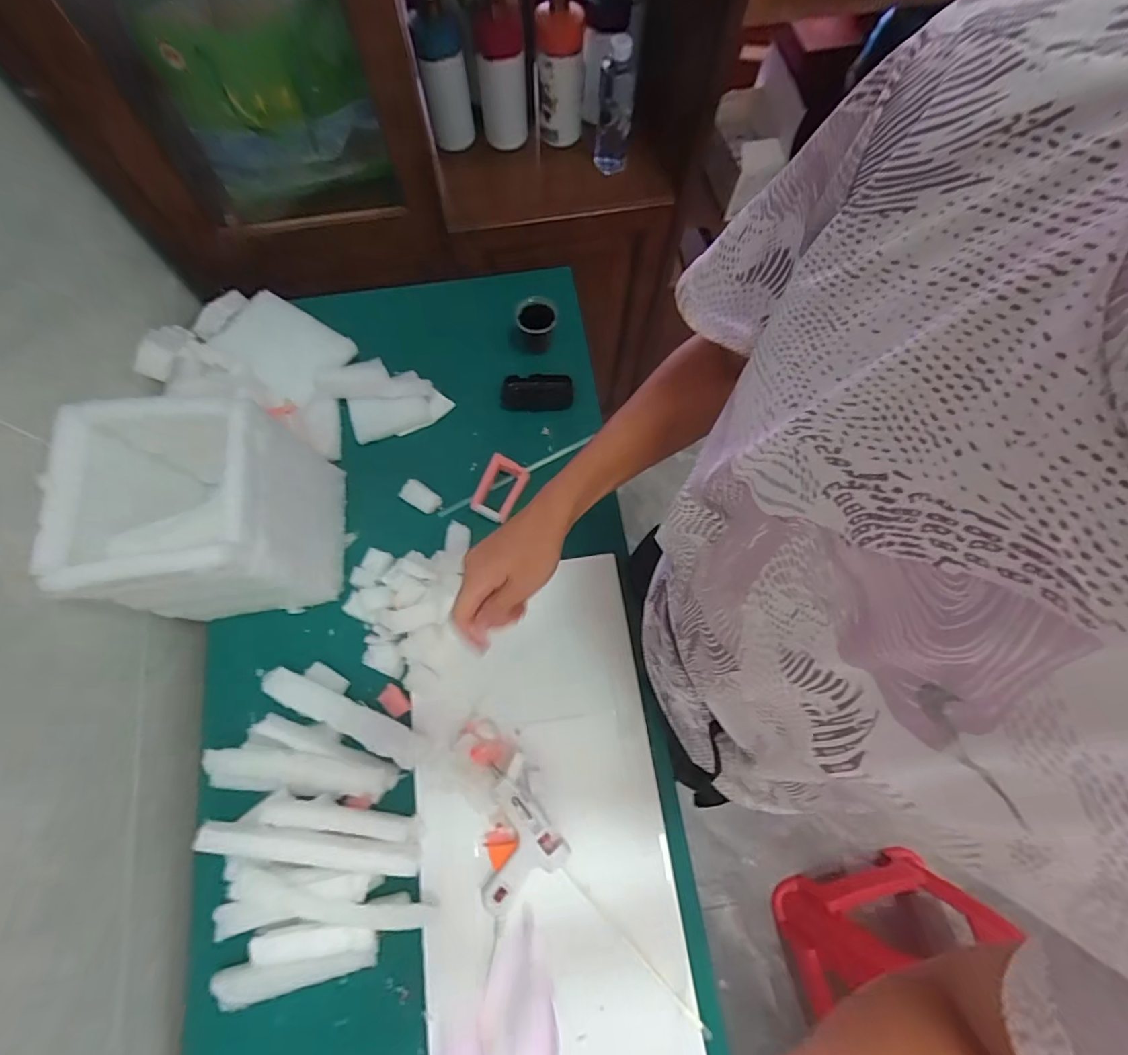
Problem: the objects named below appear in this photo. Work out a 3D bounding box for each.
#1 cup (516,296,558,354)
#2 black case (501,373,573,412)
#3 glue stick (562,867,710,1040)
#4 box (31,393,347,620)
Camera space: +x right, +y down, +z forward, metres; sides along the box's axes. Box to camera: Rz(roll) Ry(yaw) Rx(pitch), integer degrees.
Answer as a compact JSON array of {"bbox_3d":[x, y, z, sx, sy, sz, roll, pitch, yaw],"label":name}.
[{"bbox_3d":[-0.042,-0.323,0.815,0.061,0.051,0.065,0,72,-1],"label":"cup"},{"bbox_3d":[-0.044,-0.217,0.830,0.113,0.023,0.055,-1,72,-1],"label":"black case"},{"bbox_3d":[0.079,0.485,0.590,0.226,0.010,0.010,43,77,11],"label":"glue stick"},{"bbox_3d":[-0.432,-0.019,0.628,0.227,0.250,0.216,-7,73,-3],"label":"box"}]

